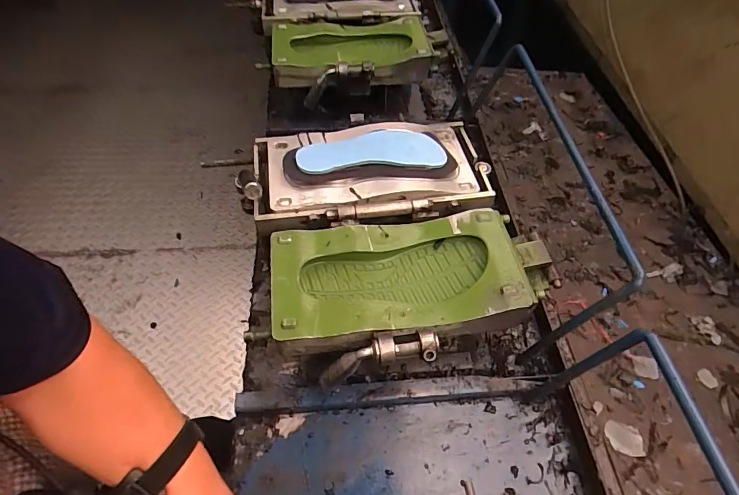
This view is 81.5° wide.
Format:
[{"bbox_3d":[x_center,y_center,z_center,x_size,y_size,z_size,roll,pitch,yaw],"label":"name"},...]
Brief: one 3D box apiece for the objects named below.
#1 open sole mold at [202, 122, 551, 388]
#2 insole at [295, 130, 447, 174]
[{"bbox_3d":[0.022,-0.039,0.624,0.397,0.078,0.429,-10,54,-5],"label":"open sole mold"},{"bbox_3d":[0.003,-0.152,0.670,0.225,0.028,0.080,-6,53,-2],"label":"insole"}]

